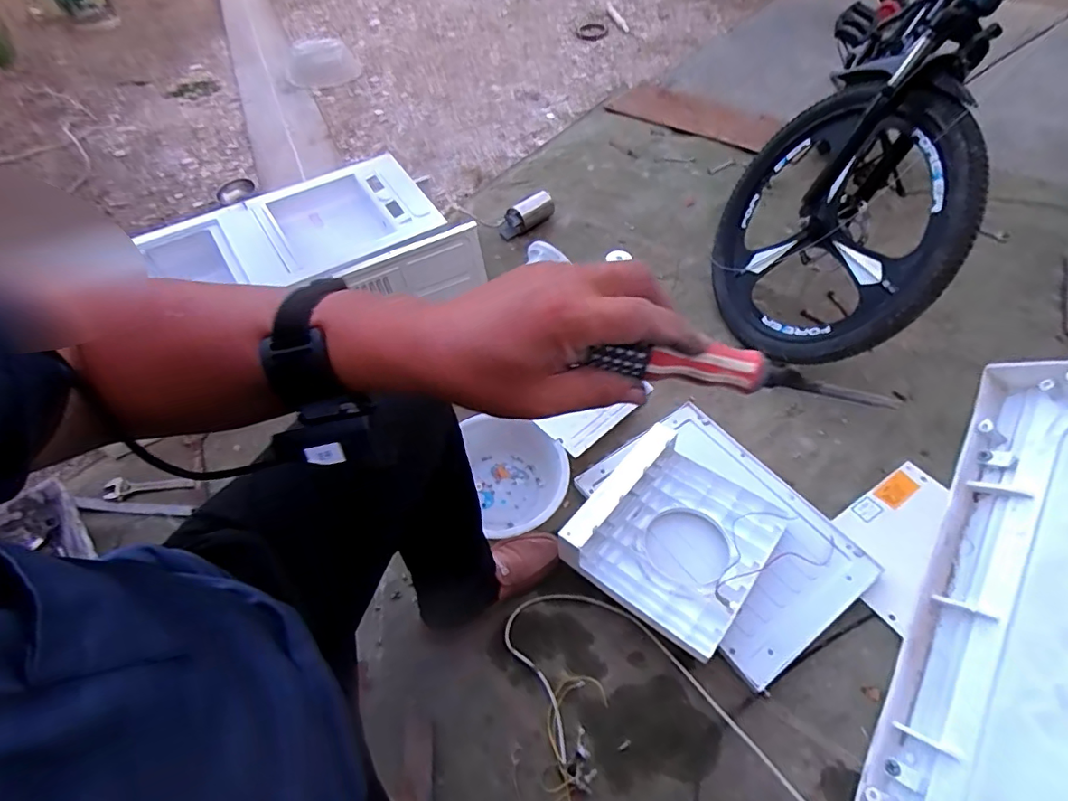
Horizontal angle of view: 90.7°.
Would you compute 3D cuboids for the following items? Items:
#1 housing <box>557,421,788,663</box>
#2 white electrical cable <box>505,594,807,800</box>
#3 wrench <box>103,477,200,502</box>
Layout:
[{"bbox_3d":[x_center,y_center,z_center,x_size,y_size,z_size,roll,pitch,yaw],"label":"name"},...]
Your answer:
[{"bbox_3d":[0.243,0.212,0.883,0.272,0.097,0.311,33,61,26],"label":"housing"},{"bbox_3d":[0.140,0.459,0.763,0.223,0.035,0.467,-35,57,-22],"label":"white electrical cable"},{"bbox_3d":[-0.769,0.178,1.059,0.178,0.019,0.046,-1,51,3],"label":"wrench"}]

